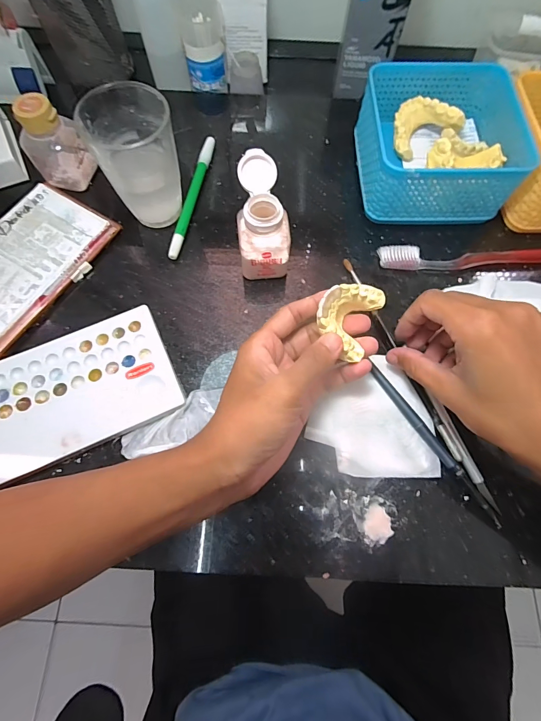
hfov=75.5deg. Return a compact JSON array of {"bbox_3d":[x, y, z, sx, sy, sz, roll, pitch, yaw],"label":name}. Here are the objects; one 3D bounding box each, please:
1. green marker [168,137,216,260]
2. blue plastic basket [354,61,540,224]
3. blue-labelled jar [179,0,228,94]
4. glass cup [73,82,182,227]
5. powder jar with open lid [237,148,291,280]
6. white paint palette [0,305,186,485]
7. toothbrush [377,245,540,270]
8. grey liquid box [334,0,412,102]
[{"bbox_3d":[-0.076,-0.160,0.340,0.010,0.011,0.144,11,71,3],"label":"green marker"},{"bbox_3d":[0.156,-0.205,0.333,0.131,0.064,0.134,-1,71,-2],"label":"blue plastic basket"},{"bbox_3d":[-0.071,-0.340,0.383,0.044,0.062,0.046,-1,71,-2],"label":"blue-labelled jar"},{"bbox_3d":[-0.109,-0.169,0.298,0.063,0.088,0.062,0,71,-1],"label":"glass cup"},{"bbox_3d":[-0.006,-0.114,0.291,0.041,0.076,0.066,-6,72,-3],"label":"powder jar with open lid"},{"bbox_3d":[-0.153,0.023,0.271,0.151,0.008,0.094,-25,74,-9],"label":"white paint palette"},{"bbox_3d":[0.191,-0.094,0.319,0.183,0.014,0.018,0,71,-1],"label":"toothbrush"},{"bbox_3d":[0.103,-0.341,0.349,0.056,0.119,0.049,8,71,1],"label":"grey liquid box"}]

